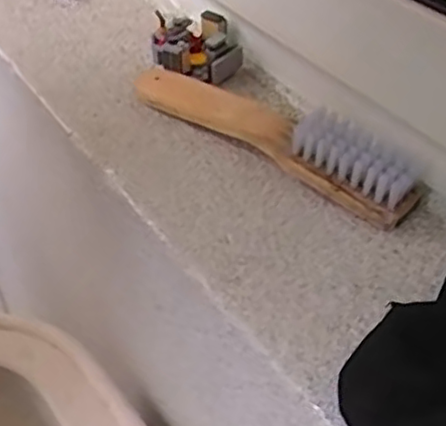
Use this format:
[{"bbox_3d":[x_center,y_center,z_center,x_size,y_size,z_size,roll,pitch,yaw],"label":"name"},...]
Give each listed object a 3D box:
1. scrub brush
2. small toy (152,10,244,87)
[{"bbox_3d":[0.024,-0.057,0.415,0.203,0.046,0.036,30,45,27],"label":"scrub brush"},{"bbox_3d":[-0.022,-0.116,0.480,0.062,0.034,0.052,21,42,19],"label":"small toy"}]

